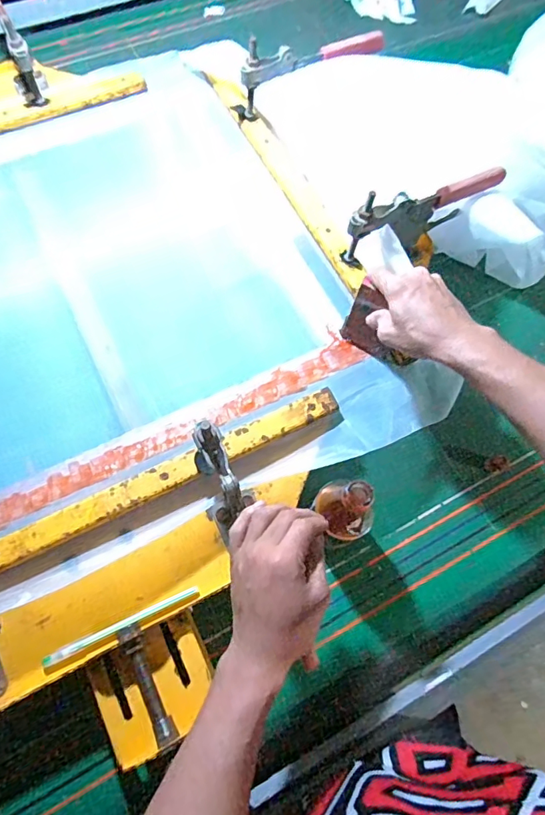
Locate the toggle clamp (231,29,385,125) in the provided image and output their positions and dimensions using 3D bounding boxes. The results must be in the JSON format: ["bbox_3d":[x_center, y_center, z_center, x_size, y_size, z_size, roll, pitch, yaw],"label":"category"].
[{"bbox_3d":[0.055,-0.488,0.689,0.222,0.095,0.030,-17,71,-9],"label":"toggle clamp"}]

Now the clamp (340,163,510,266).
[{"bbox_3d":[0.201,-0.247,0.608,0.230,0.110,0.032,-25,72,-12],"label":"clamp"}]

